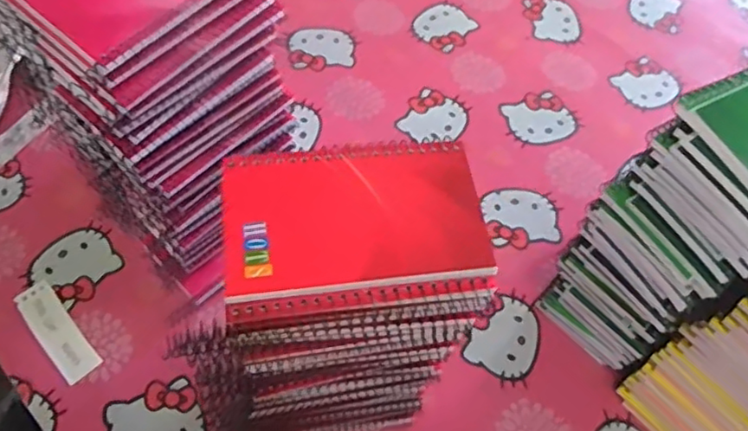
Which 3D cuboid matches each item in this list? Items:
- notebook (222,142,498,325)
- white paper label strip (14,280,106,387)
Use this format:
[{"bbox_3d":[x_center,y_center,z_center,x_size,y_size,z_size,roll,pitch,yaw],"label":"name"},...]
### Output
[{"bbox_3d":[-0.010,0.002,0.313,0.128,0.012,0.088,-6,60,-8],"label":"notebook"},{"bbox_3d":[-0.290,0.105,0.562,0.034,0.004,0.106,-38,69,-22],"label":"white paper label strip"}]

